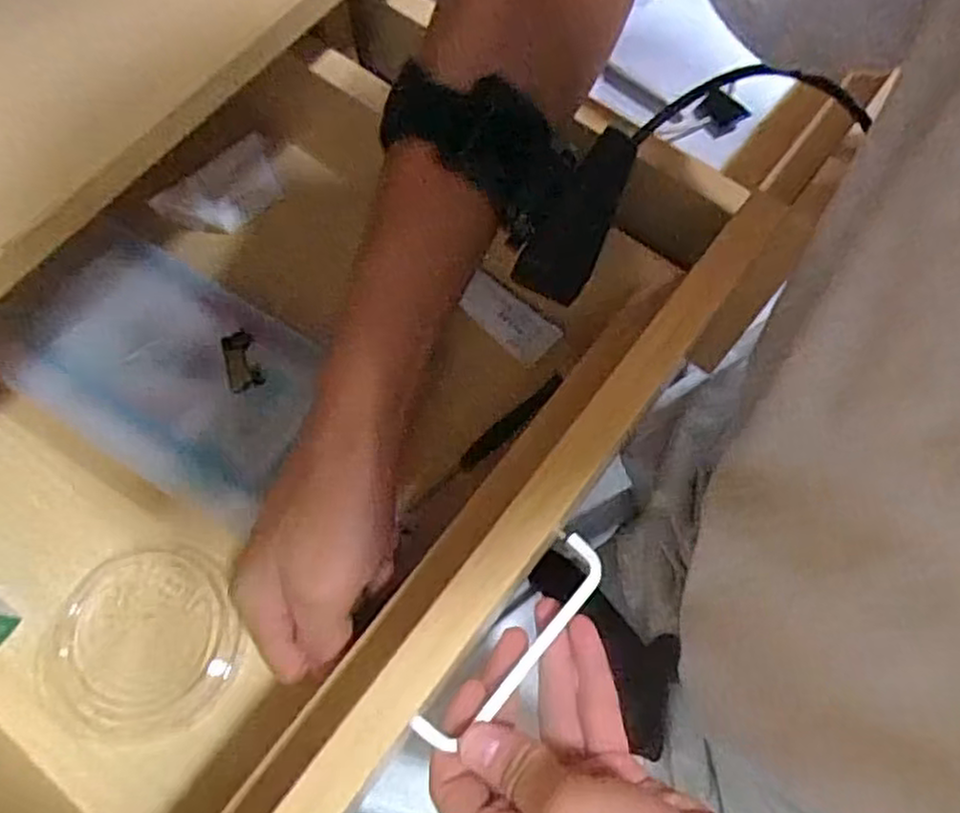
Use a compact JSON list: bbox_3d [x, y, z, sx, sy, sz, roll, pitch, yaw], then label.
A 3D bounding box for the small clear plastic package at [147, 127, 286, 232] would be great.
[{"bbox_3d":[-0.152,-0.131,0.434,0.073,0.012,0.050,-39,72,-16],"label":"small clear plastic package"}]

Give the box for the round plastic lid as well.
[{"bbox_3d":[-0.160,0.110,0.344,0.089,0.005,0.081,-3,66,-1],"label":"round plastic lid"}]

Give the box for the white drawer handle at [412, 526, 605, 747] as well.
[{"bbox_3d":[0.013,0.096,0.298,0.101,0.004,0.027,-41,73,-13],"label":"white drawer handle"}]

